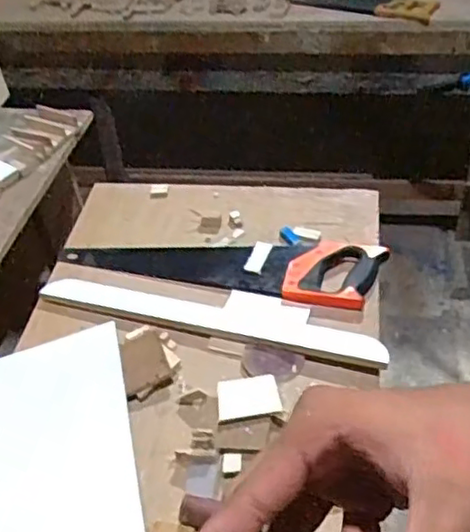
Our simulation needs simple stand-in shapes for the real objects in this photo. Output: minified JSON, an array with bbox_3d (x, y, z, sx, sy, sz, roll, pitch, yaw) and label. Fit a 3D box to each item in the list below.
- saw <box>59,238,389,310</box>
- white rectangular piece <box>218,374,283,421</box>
[{"bbox_3d":[-0.034,-0.009,1.034,0.518,0.023,0.116,5,53,21],"label":"saw"},{"bbox_3d":[0.018,0.166,0.830,0.076,0.007,0.061,-9,45,2],"label":"white rectangular piece"}]

